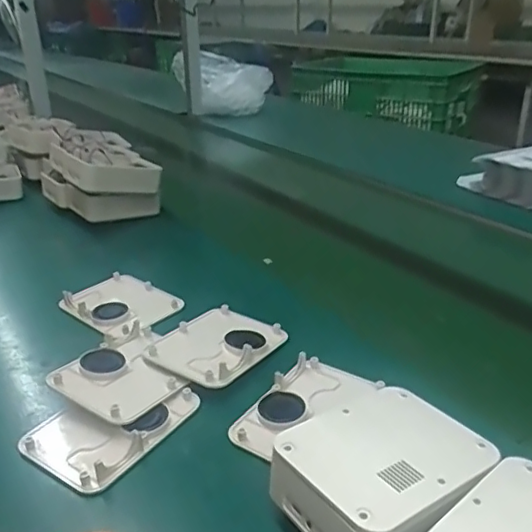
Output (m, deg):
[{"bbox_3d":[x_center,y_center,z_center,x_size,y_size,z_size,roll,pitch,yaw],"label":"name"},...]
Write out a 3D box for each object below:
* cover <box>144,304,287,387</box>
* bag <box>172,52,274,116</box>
[{"bbox_3d":[-0.047,0.075,0.556,0.094,0.021,0.121,13,29,29],"label":"cover"},{"bbox_3d":[-0.128,-0.537,1.718,0.301,0.192,0.107,-4,25,-4],"label":"bag"}]

